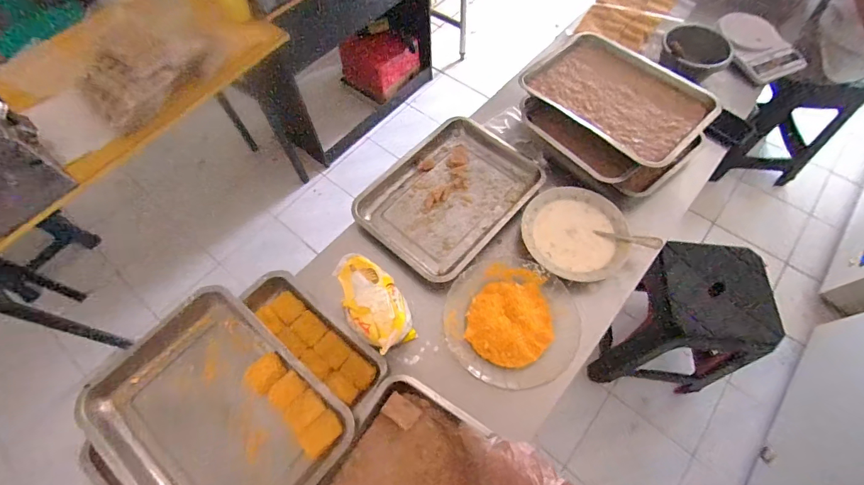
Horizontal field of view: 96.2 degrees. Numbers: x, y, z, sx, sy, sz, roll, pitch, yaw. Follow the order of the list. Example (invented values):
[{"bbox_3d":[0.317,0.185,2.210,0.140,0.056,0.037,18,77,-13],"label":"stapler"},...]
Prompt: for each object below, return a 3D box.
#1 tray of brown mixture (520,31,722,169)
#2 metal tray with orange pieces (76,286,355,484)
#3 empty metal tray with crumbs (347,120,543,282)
[{"bbox_3d":[0.371,-0.303,0.800,0.238,0.045,0.350,-39,68,-17],"label":"tray of brown mixture"},{"bbox_3d":[-0.313,0.250,0.559,0.336,0.054,0.256,37,69,19],"label":"metal tray with orange pieces"},{"bbox_3d":[0.036,-0.096,0.789,0.260,0.041,0.336,38,69,19],"label":"empty metal tray with crumbs"}]

